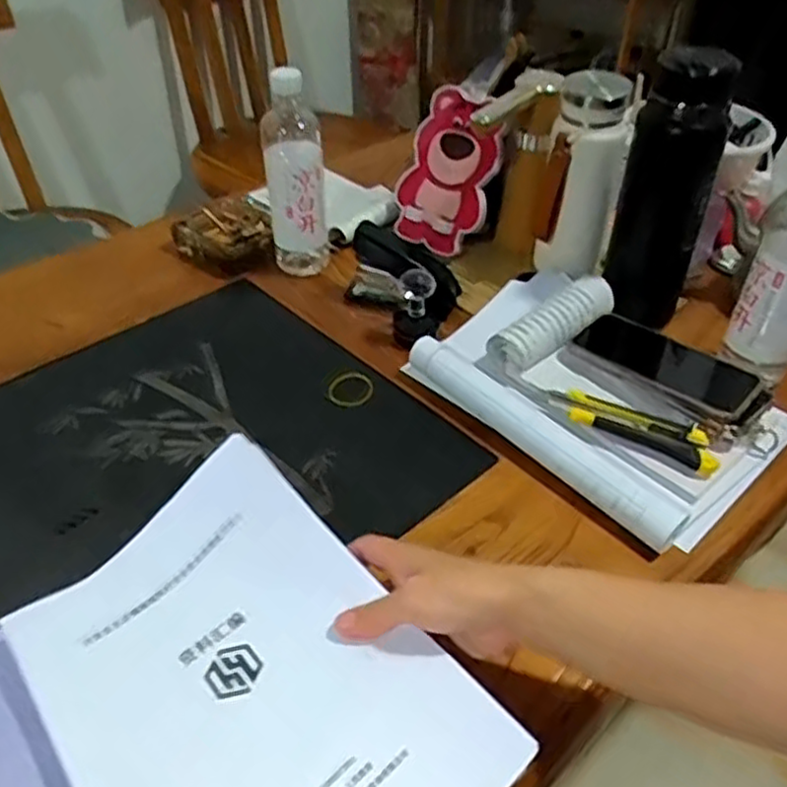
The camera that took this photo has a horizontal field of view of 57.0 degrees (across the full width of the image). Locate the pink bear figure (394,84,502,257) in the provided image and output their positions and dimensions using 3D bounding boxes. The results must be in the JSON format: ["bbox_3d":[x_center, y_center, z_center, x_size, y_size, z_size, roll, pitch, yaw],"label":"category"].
[{"bbox_3d":[0.062,-0.268,0.874,0.123,0.182,0.022,29,22,28],"label":"pink bear figure"}]

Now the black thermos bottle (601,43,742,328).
[{"bbox_3d":[0.269,-0.190,0.726,0.081,0.294,0.066,8,43,9],"label":"black thermos bottle"}]

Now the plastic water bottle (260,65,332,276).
[{"bbox_3d":[-0.112,-0.243,0.821,0.068,0.223,0.053,-6,42,-7],"label":"plastic water bottle"}]

